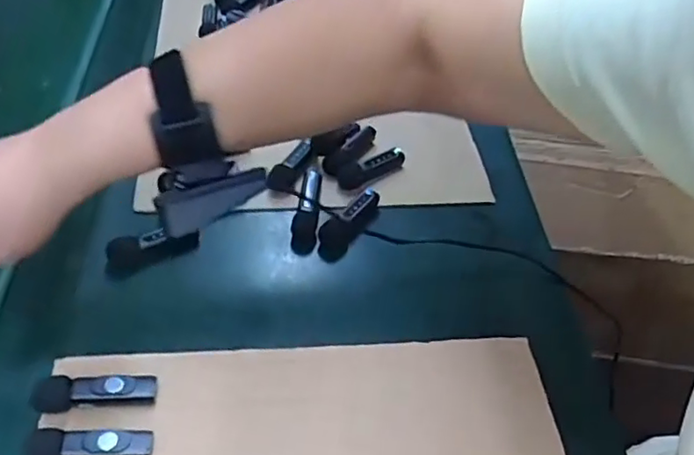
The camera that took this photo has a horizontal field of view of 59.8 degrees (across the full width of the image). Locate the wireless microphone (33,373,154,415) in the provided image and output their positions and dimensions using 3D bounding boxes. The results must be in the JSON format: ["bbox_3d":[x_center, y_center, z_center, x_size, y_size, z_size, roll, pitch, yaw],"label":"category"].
[{"bbox_3d":[-0.142,0.094,0.341,0.064,0.019,0.018,-3,48,-4],"label":"wireless microphone"}]

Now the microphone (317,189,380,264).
[{"bbox_3d":[0.003,-0.006,0.473,0.021,0.027,0.068,29,53,23],"label":"microphone"}]

